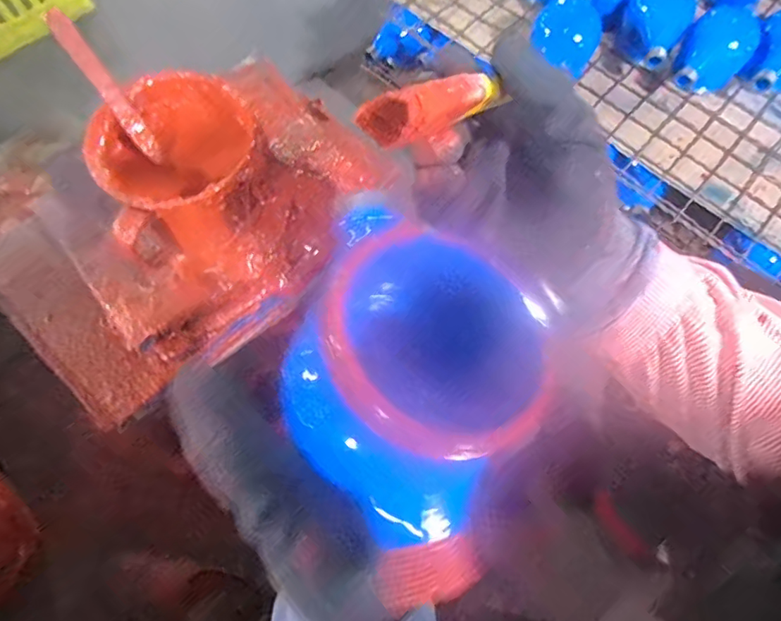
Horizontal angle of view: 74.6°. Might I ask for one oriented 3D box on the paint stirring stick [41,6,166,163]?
[{"bbox_3d":[-0.237,-0.185,0.432,0.018,0.012,0.130,-37,114,-11],"label":"paint stirring stick"}]

